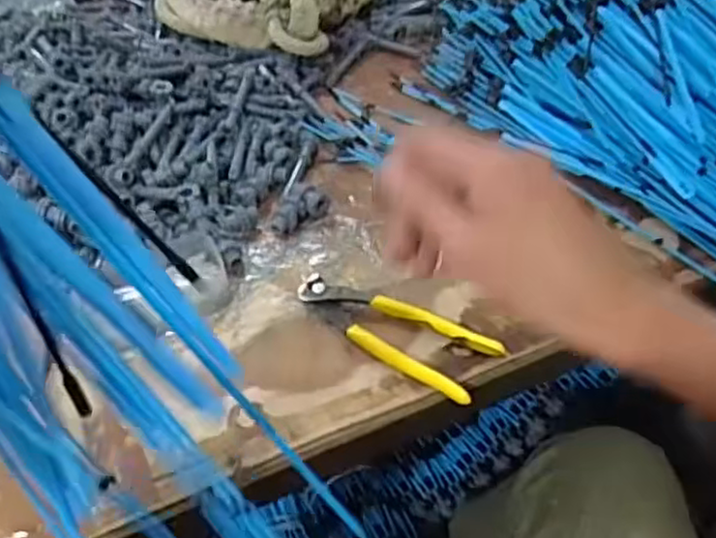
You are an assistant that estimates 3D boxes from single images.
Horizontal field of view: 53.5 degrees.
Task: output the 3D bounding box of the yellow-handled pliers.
[{"bbox_3d":[0.022,0.048,0.541,0.164,0.016,0.058,23,52,27],"label":"yellow-handled pliers"}]

